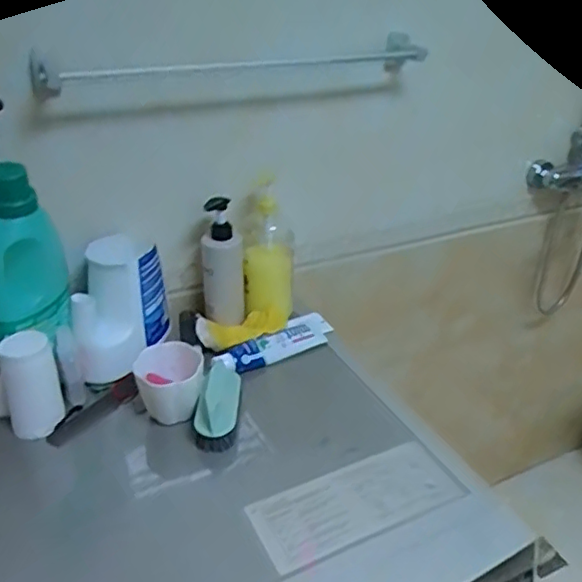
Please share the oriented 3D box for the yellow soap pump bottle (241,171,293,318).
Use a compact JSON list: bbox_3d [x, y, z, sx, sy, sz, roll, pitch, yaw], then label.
[{"bbox_3d":[-0.037,-0.070,1.020,0.079,0.239,0.076,6,31,8],"label":"yellow soap pump bottle"}]

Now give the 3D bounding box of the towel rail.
[{"bbox_3d":[-0.065,-0.346,0.924,0.617,0.057,0.106,-13,34,-22],"label":"towel rail"}]

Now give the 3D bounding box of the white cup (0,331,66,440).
[{"bbox_3d":[-0.349,0.126,0.818,0.071,0.130,0.057,-18,36,-28],"label":"white cup"}]

